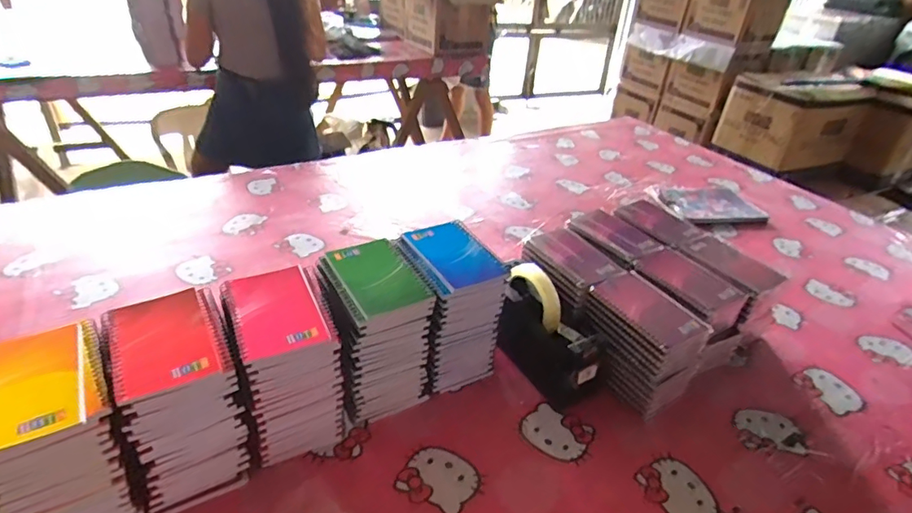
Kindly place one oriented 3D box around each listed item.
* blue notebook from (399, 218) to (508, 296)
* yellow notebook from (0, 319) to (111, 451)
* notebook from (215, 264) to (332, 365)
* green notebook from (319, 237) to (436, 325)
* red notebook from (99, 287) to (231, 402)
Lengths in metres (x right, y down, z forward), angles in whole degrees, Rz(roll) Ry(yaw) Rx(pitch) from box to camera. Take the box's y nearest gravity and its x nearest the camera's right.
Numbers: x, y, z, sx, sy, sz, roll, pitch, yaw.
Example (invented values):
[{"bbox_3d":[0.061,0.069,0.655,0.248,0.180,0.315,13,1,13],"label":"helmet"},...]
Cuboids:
[{"bbox_3d":[-0.002,-0.007,0.633,0.088,0.008,0.129,-15,39,-28],"label":"blue notebook"},{"bbox_3d":[-0.357,0.103,0.432,0.097,0.009,0.130,-17,40,-30],"label":"yellow notebook"},{"bbox_3d":[-0.189,0.054,0.527,0.086,0.007,0.125,-12,38,-25],"label":"notebook"},{"bbox_3d":[-0.092,0.021,0.582,0.093,0.017,0.120,-20,46,-23],"label":"green notebook"},{"bbox_3d":[-0.273,0.075,0.483,0.095,0.011,0.126,-18,41,-31],"label":"red notebook"}]

